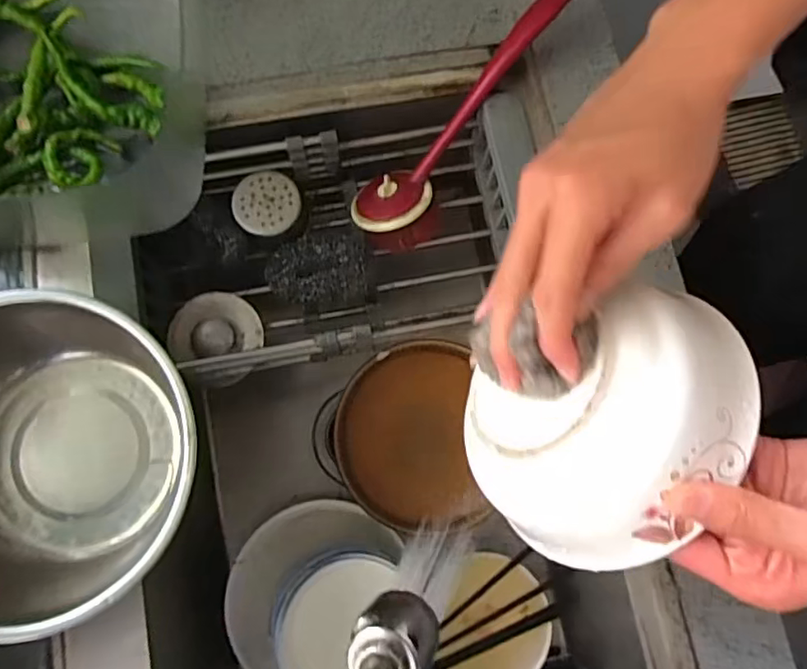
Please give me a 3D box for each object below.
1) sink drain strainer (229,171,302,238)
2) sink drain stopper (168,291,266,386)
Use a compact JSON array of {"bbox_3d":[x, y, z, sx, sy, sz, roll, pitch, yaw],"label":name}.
[{"bbox_3d":[-0.124,-0.120,0.533,0.059,0.005,0.060,0,80,-1],"label":"sink drain strainer"},{"bbox_3d":[-0.165,0.000,0.528,0.080,0.015,0.076,0,80,-1],"label":"sink drain stopper"}]

